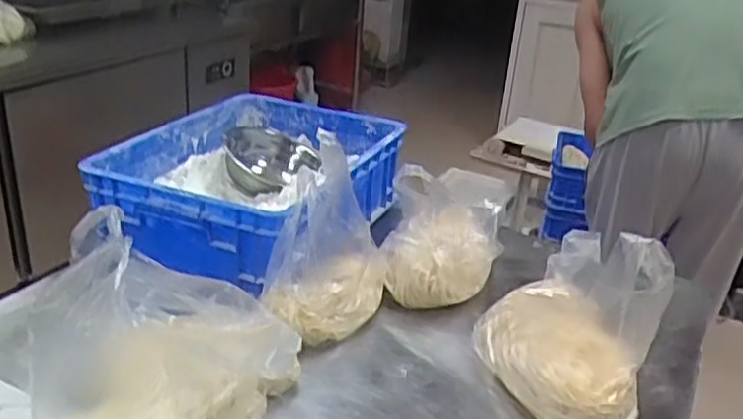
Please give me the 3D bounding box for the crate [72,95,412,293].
[{"bbox_3d":[-0.168,-0.052,1.094,0.362,0.125,0.438,15,28,21],"label":"crate"}]

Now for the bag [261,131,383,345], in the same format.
[{"bbox_3d":[-0.053,0.045,0.857,0.138,0.202,0.138,5,26,1],"label":"bag"}]

